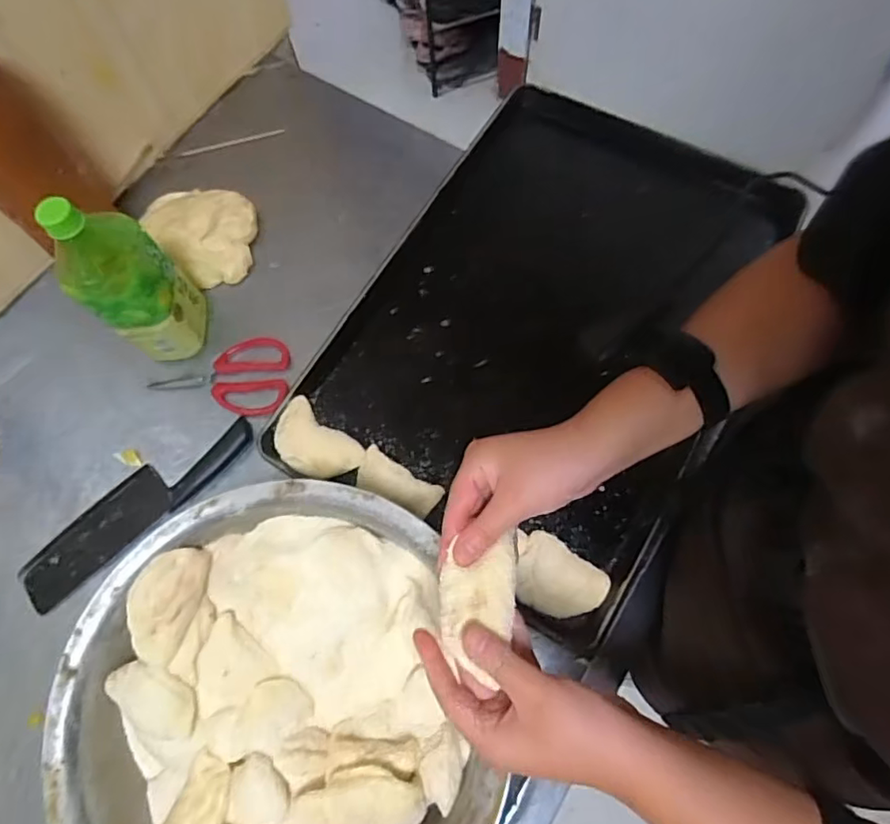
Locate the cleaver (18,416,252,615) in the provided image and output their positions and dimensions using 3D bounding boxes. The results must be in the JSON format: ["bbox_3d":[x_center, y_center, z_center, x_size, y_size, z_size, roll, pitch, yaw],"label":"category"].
[{"bbox_3d":[-0.332,0.100,0.617,0.277,0.017,0.068,-38,74,-10],"label":"cleaver"}]

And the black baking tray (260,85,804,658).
[{"bbox_3d":[0.115,-0.111,0.663,0.413,0.025,0.597,27,75,10],"label":"black baking tray"}]

